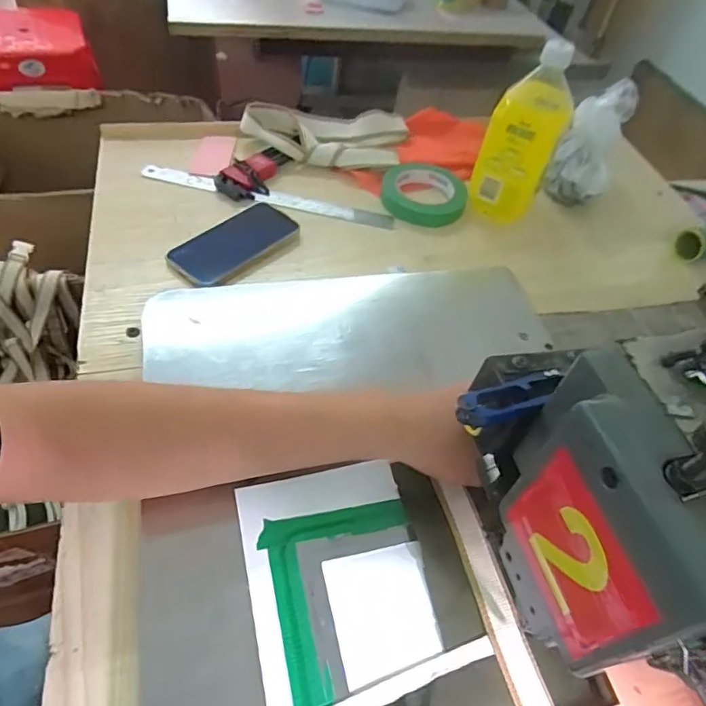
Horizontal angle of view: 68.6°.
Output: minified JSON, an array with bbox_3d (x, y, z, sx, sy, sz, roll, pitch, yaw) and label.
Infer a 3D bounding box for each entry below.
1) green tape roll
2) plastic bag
[{"bbox_3d":[0.092,-0.208,0.678,0.108,0.023,0.107,3,50,-3],"label":"green tape roll"},{"bbox_3d":[0.315,-0.273,0.690,0.075,0.123,0.131,24,52,9],"label":"plastic bag"}]

